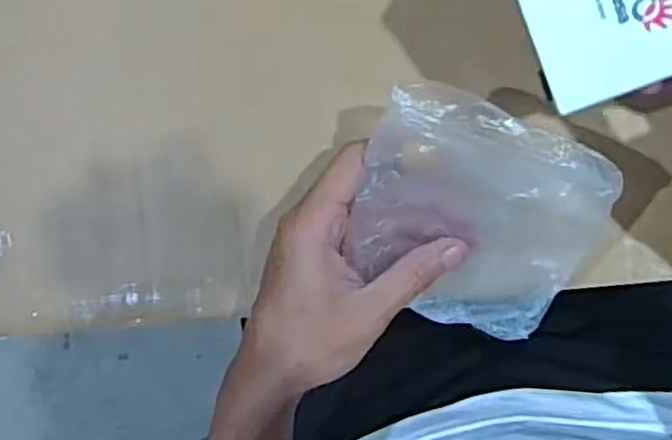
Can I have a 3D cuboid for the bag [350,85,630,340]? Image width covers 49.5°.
[{"bbox_3d":[0.066,0.005,0.361,0.117,0.025,0.118,19,121,-5],"label":"bag"}]

